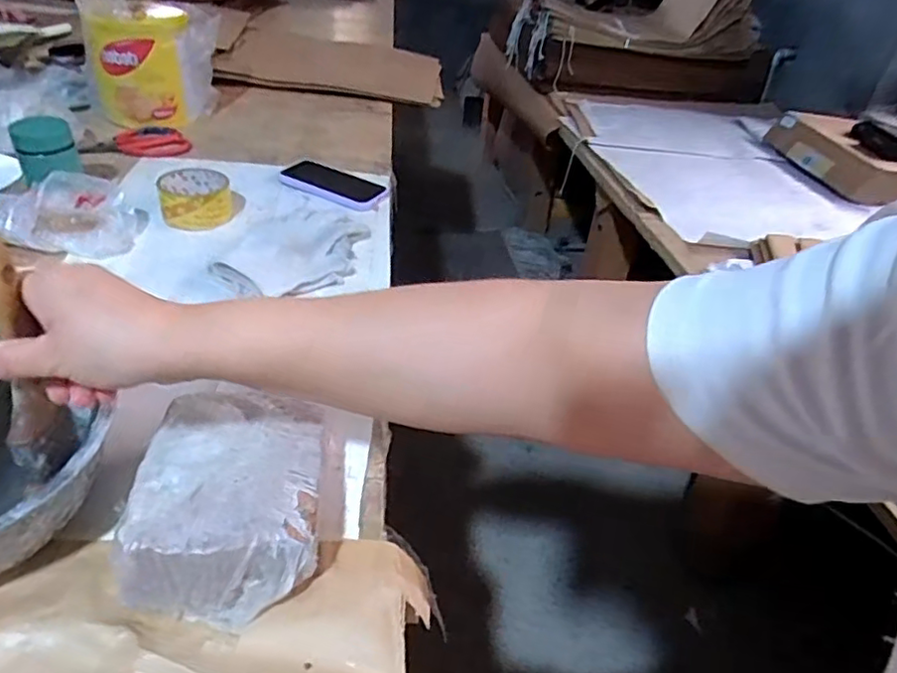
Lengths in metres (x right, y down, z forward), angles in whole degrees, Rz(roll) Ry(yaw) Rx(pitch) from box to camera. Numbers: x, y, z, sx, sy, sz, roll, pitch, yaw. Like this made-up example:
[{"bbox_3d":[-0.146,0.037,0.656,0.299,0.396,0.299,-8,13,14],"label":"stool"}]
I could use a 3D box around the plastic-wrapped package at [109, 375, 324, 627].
[{"bbox_3d":[-0.144,0.105,0.413,0.113,0.057,0.146,1,38,-9],"label":"plastic-wrapped package"}]

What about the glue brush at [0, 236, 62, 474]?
[{"bbox_3d":[-0.242,0.011,0.346,0.020,0.140,0.019,-1,23,-12],"label":"glue brush"}]

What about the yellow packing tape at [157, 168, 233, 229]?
[{"bbox_3d":[-0.321,-0.175,0.785,0.088,0.039,0.096,-4,39,-15],"label":"yellow packing tape"}]

